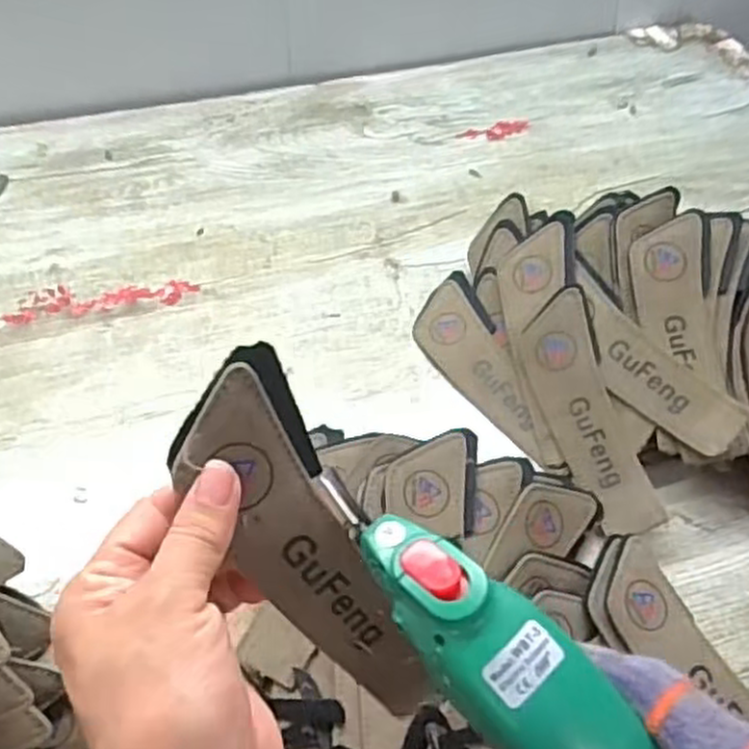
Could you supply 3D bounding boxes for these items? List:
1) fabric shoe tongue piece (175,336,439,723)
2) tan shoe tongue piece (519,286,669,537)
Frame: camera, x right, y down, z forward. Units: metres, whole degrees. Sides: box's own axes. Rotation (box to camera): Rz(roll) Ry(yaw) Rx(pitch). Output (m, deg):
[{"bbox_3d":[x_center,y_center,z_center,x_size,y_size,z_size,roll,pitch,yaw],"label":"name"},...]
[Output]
[{"bbox_3d":[-0.028,0.070,0.293,0.048,0.159,0.004,-28,16,-14],"label":"fabric shoe tongue piece"},{"bbox_3d":[0.127,0.022,0.469,0.047,0.008,0.152,-22,66,19],"label":"tan shoe tongue piece"}]

